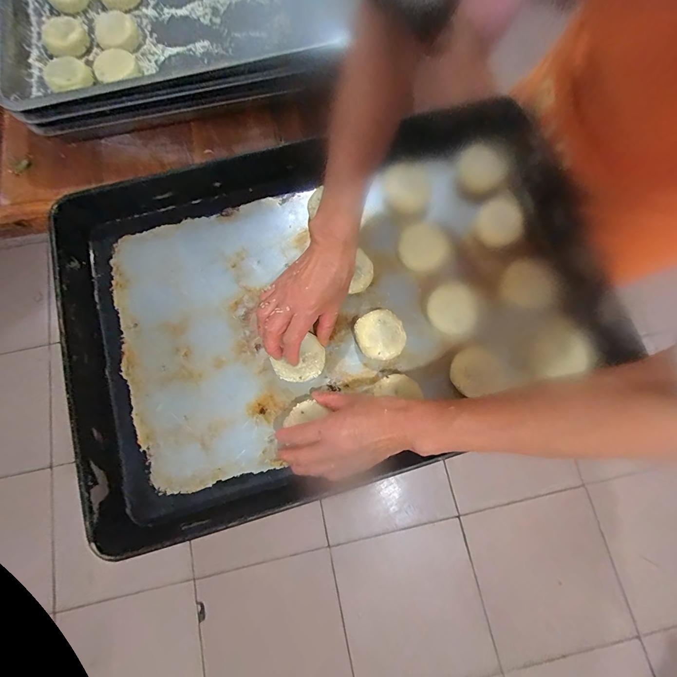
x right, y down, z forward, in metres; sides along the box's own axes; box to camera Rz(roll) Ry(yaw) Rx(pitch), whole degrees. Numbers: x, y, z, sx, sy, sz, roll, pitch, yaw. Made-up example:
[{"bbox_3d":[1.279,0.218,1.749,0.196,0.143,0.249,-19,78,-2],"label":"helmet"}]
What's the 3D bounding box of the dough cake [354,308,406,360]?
[{"bbox_3d":[0.049,-0.003,0.386,0.054,0.022,0.057,0,77,0],"label":"dough cake"}]

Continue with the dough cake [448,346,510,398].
[{"bbox_3d":[0.157,0.037,0.377,0.056,0.024,0.050,-26,78,-6],"label":"dough cake"}]

